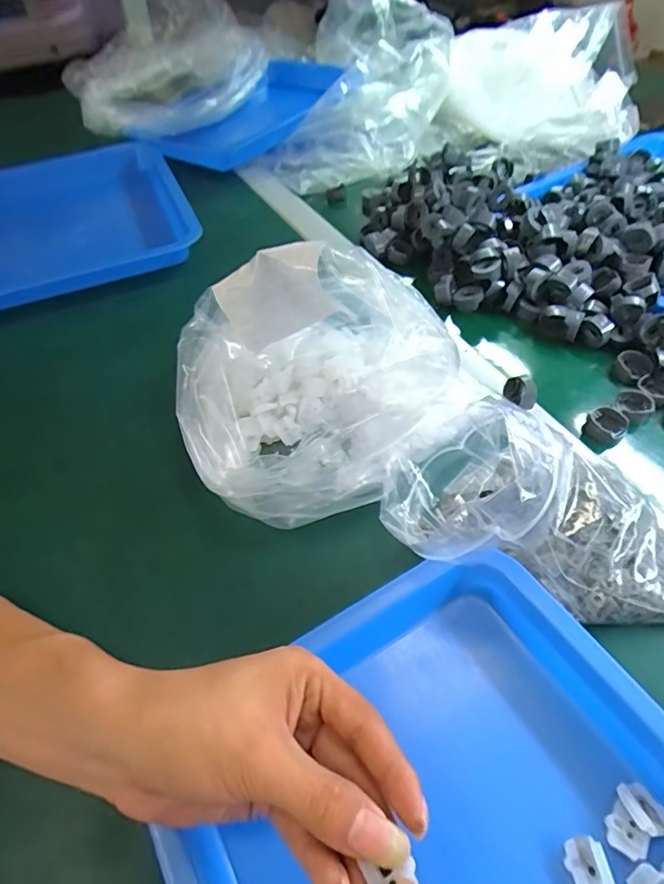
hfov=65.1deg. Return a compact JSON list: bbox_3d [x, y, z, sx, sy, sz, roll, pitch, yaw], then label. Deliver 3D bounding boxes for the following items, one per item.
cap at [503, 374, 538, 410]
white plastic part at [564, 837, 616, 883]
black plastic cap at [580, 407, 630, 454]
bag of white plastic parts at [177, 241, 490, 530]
[{"bbox_3d":[0.145,-0.039,0.399,0.021,0.015,0.024,-7,50,-1],"label":"cap"},{"bbox_3d":[0.113,0.188,0.229,0.017,0.007,0.021,-12,50,-5],"label":"white plastic part"},{"bbox_3d":[0.211,-0.009,0.404,0.028,0.025,0.026,-2,50,3],"label":"black plastic cap"},{"bbox_3d":[-0.010,-0.049,0.365,0.198,0.118,0.160,-17,51,-9],"label":"bag of white plastic parts"}]

